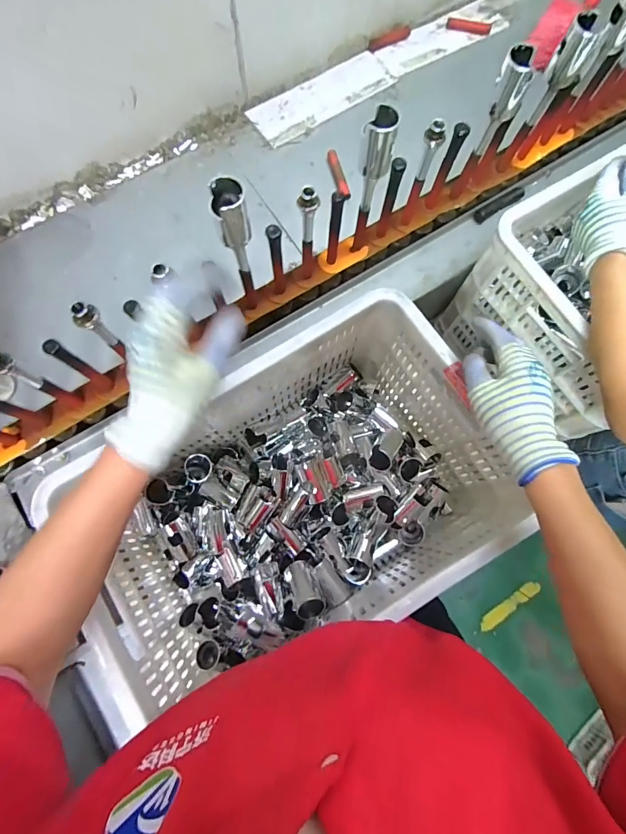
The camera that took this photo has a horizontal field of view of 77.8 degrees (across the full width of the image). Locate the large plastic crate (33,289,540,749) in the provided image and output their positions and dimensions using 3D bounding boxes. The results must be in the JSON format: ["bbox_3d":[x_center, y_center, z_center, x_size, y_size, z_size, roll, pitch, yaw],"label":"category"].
[{"bbox_3d":[-0.025,0.115,0.575,0.512,0.242,0.335,-28,79,-7],"label":"large plastic crate"}]

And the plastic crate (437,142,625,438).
[{"bbox_3d":[0.555,-0.239,0.675,0.513,0.257,0.339,-32,80,-8],"label":"plastic crate"}]

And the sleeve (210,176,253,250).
[{"bbox_3d":[-0.093,-0.229,0.437,0.037,0.082,0.030,-18,78,-5],"label":"sleeve"}]

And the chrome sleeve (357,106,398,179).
[{"bbox_3d":[0.079,-0.332,0.469,0.039,0.066,0.033,10,77,1],"label":"chrome sleeve"}]

